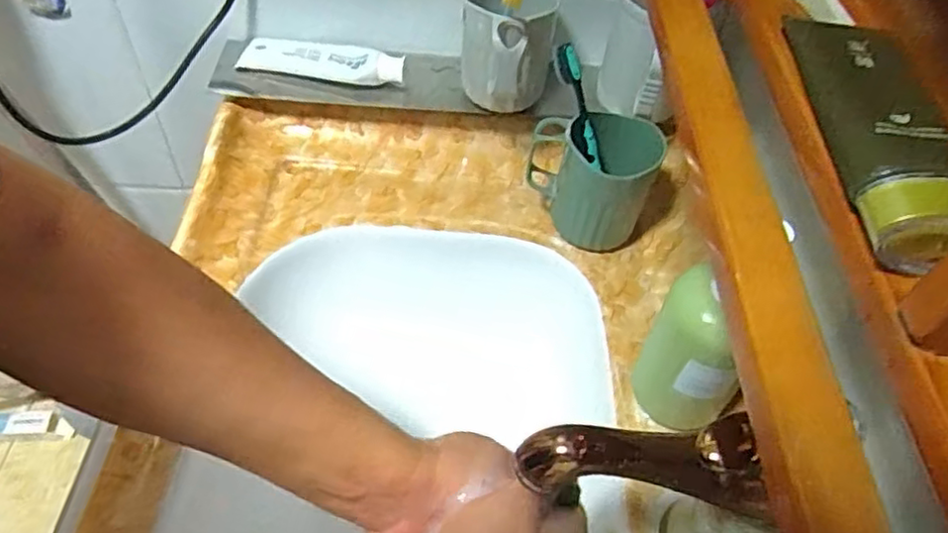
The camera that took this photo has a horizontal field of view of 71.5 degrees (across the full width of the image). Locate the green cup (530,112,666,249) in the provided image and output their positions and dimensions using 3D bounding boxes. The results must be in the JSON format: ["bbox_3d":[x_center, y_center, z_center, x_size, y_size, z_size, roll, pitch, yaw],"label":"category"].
[{"bbox_3d":[0.102,-0.081,0.597,0.110,0.119,0.079,18,52,8],"label":"green cup"}]

